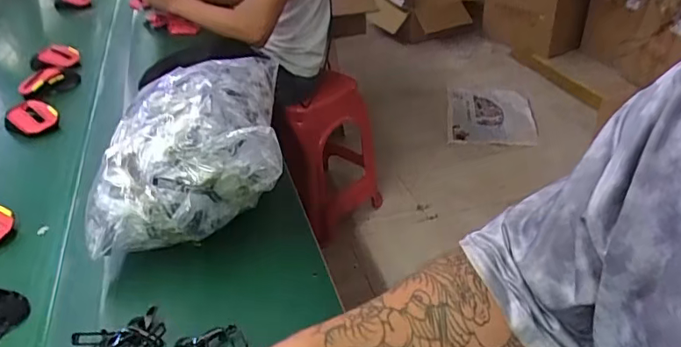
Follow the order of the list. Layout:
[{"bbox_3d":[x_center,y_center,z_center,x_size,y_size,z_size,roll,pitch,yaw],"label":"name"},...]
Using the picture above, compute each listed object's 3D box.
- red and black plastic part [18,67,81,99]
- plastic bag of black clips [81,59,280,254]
[{"bbox_3d":[-0.576,-0.182,1.039,0.107,0.064,0.035,-20,37,-26],"label":"red and black plastic part"},{"bbox_3d":[-0.188,-0.045,0.678,0.218,0.141,0.292,-6,33,-6],"label":"plastic bag of black clips"}]

